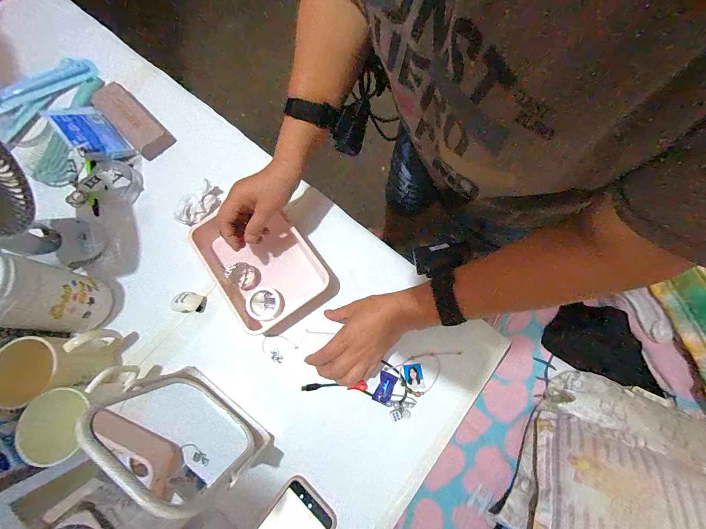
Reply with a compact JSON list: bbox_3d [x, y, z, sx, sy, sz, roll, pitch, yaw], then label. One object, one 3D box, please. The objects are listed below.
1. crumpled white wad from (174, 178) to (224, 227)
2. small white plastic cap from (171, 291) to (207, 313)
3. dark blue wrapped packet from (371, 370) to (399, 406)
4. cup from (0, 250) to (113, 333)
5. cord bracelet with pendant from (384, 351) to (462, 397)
[{"bbox_3d":[-0.263,-0.102,0.515,0.042,0.038,0.087,40,79,9],"label":"crumpled white wad"},{"bbox_3d":[-0.256,0.060,0.469,0.045,0.027,0.032,12,76,2],"label":"small white plastic cap"},{"bbox_3d":[0.046,0.177,0.432,0.026,0.007,0.043,26,77,6],"label":"dark blue wrapped packet"},{"bbox_3d":[-0.418,0.040,0.402,0.081,0.155,0.085,15,76,3],"label":"cup"},{"bbox_3d":[0.111,0.159,0.446,0.112,0.004,0.052,-20,77,-5],"label":"cord bracelet with pendant"}]

